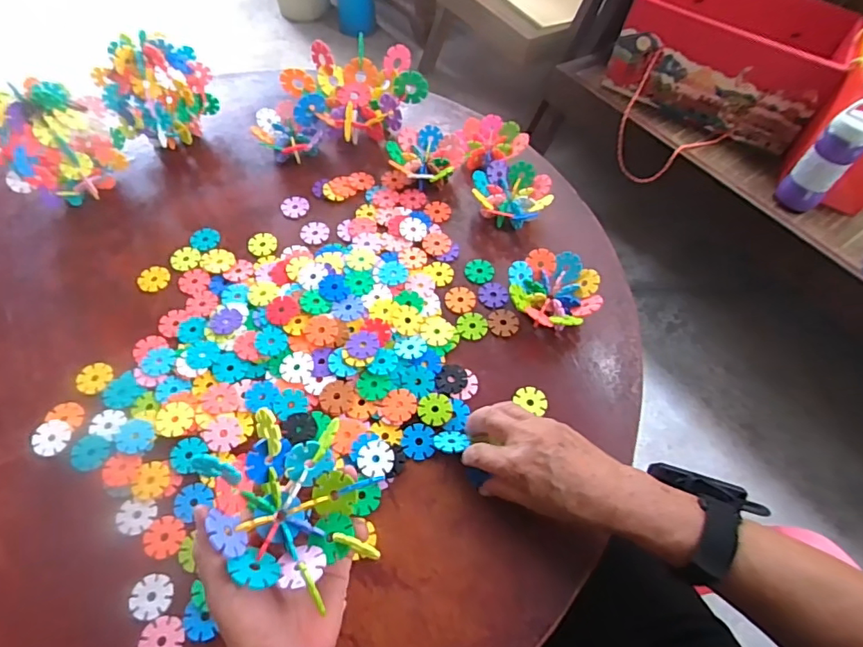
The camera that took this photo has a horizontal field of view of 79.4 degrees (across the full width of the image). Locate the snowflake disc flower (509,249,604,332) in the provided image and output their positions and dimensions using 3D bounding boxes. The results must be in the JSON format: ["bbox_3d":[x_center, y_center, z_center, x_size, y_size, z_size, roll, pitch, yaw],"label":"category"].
[{"bbox_3d":[0.123,-0.029,0.538,0.086,0.043,0.086,7,59,2],"label":"snowflake disc flower"}]

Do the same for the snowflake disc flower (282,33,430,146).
[{"bbox_3d":[-0.095,-0.281,0.662,0.159,0.080,0.143,-18,61,-12],"label":"snowflake disc flower"}]

